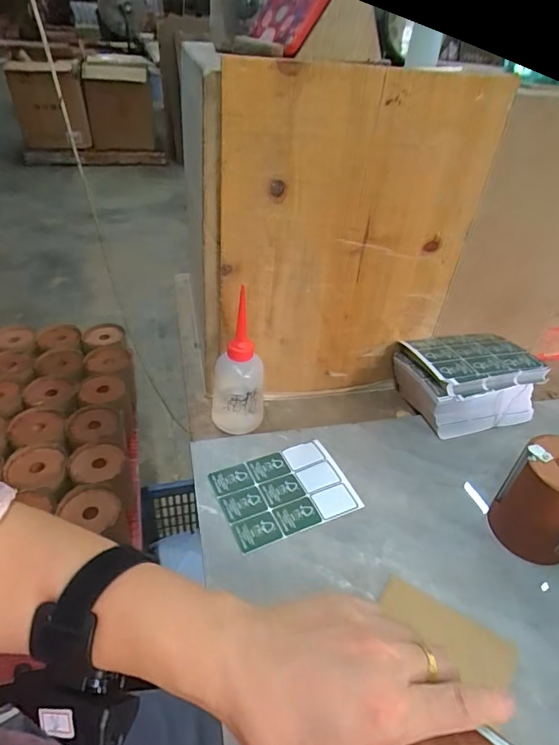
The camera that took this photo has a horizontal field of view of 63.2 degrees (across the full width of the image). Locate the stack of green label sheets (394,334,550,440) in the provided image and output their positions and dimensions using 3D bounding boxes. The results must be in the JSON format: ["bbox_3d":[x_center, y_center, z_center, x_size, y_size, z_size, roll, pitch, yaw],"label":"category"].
[{"bbox_3d":[0.240,0.011,0.590,0.160,0.093,0.111,-3,39,-10],"label":"stack of green label sheets"}]

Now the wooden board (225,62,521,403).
[{"bbox_3d":[0.078,-0.115,0.510,0.277,0.373,0.028,-8,40,-17],"label":"wooden board"}]

